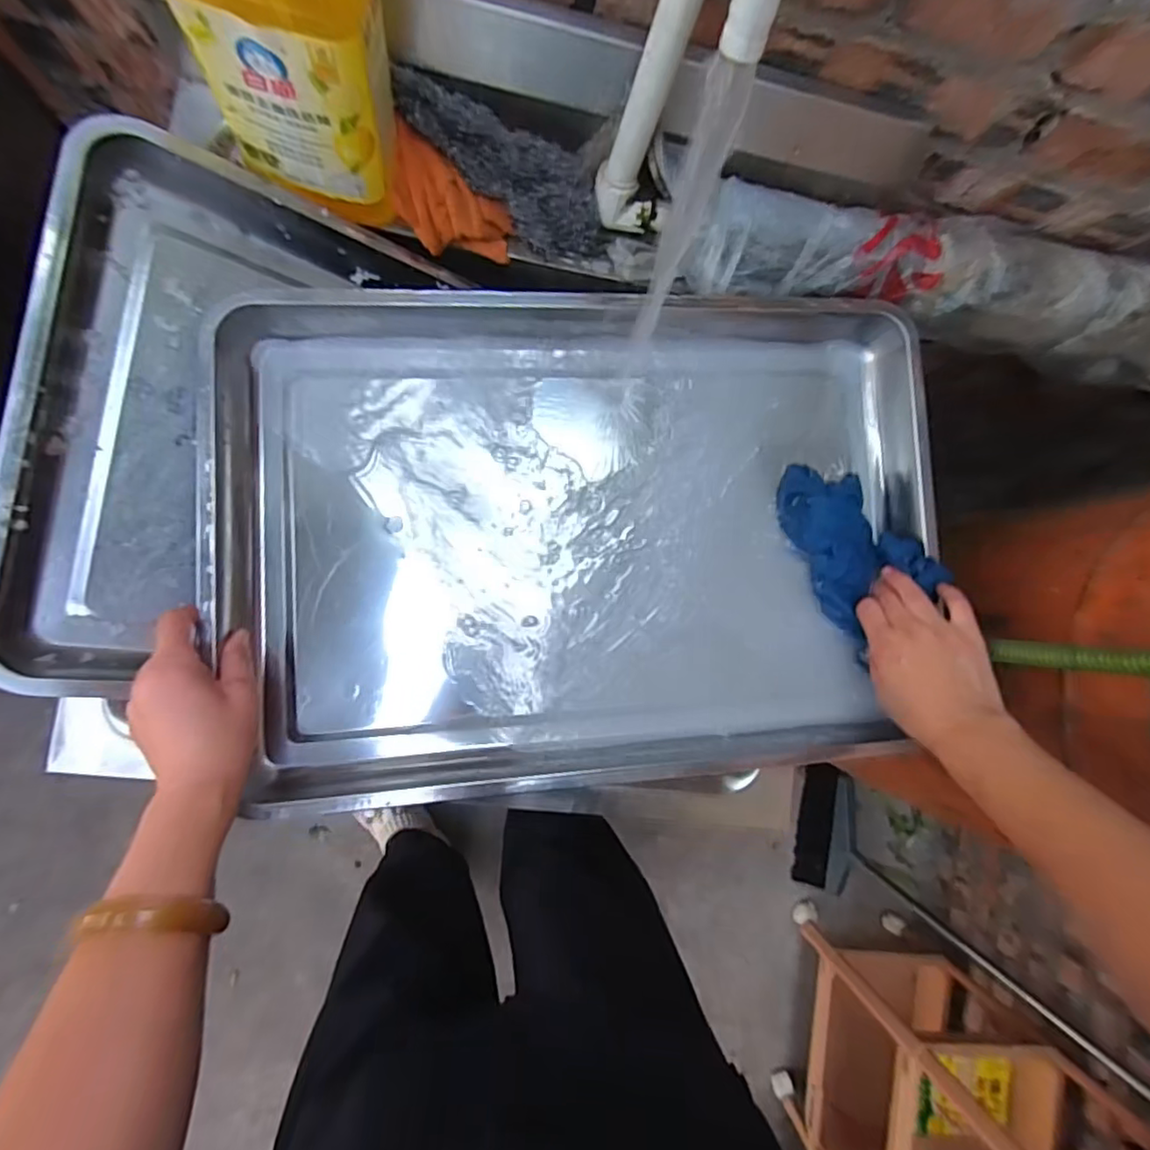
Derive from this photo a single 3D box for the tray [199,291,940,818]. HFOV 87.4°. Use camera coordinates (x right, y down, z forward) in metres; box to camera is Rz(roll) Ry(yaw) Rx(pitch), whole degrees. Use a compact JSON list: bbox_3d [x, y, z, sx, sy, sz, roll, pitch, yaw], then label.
[{"bbox_3d":[0.016,-0.033,0.500,0.571,0.054,0.404,-4,88,-9],"label":"tray"}]

